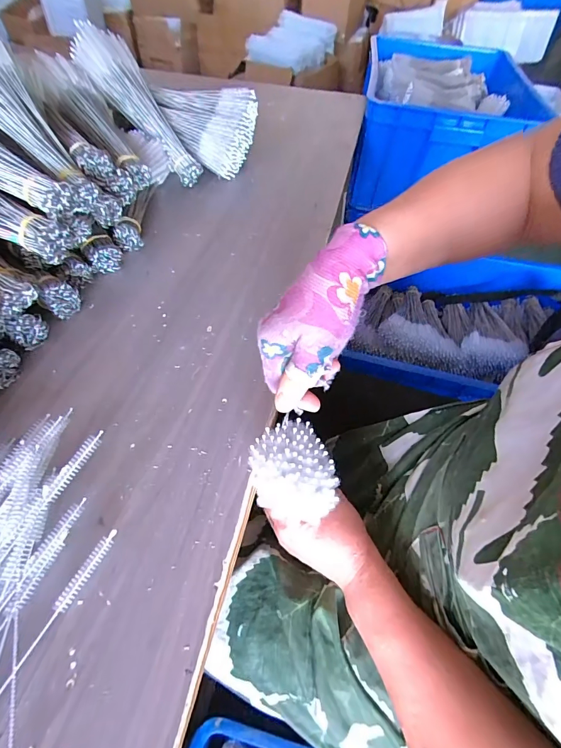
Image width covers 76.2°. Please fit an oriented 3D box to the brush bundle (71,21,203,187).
[{"bbox_3d":[-0.212,-0.416,0.564,0.085,0.049,0.248,-44,102,-30],"label":"brush bundle"}]

